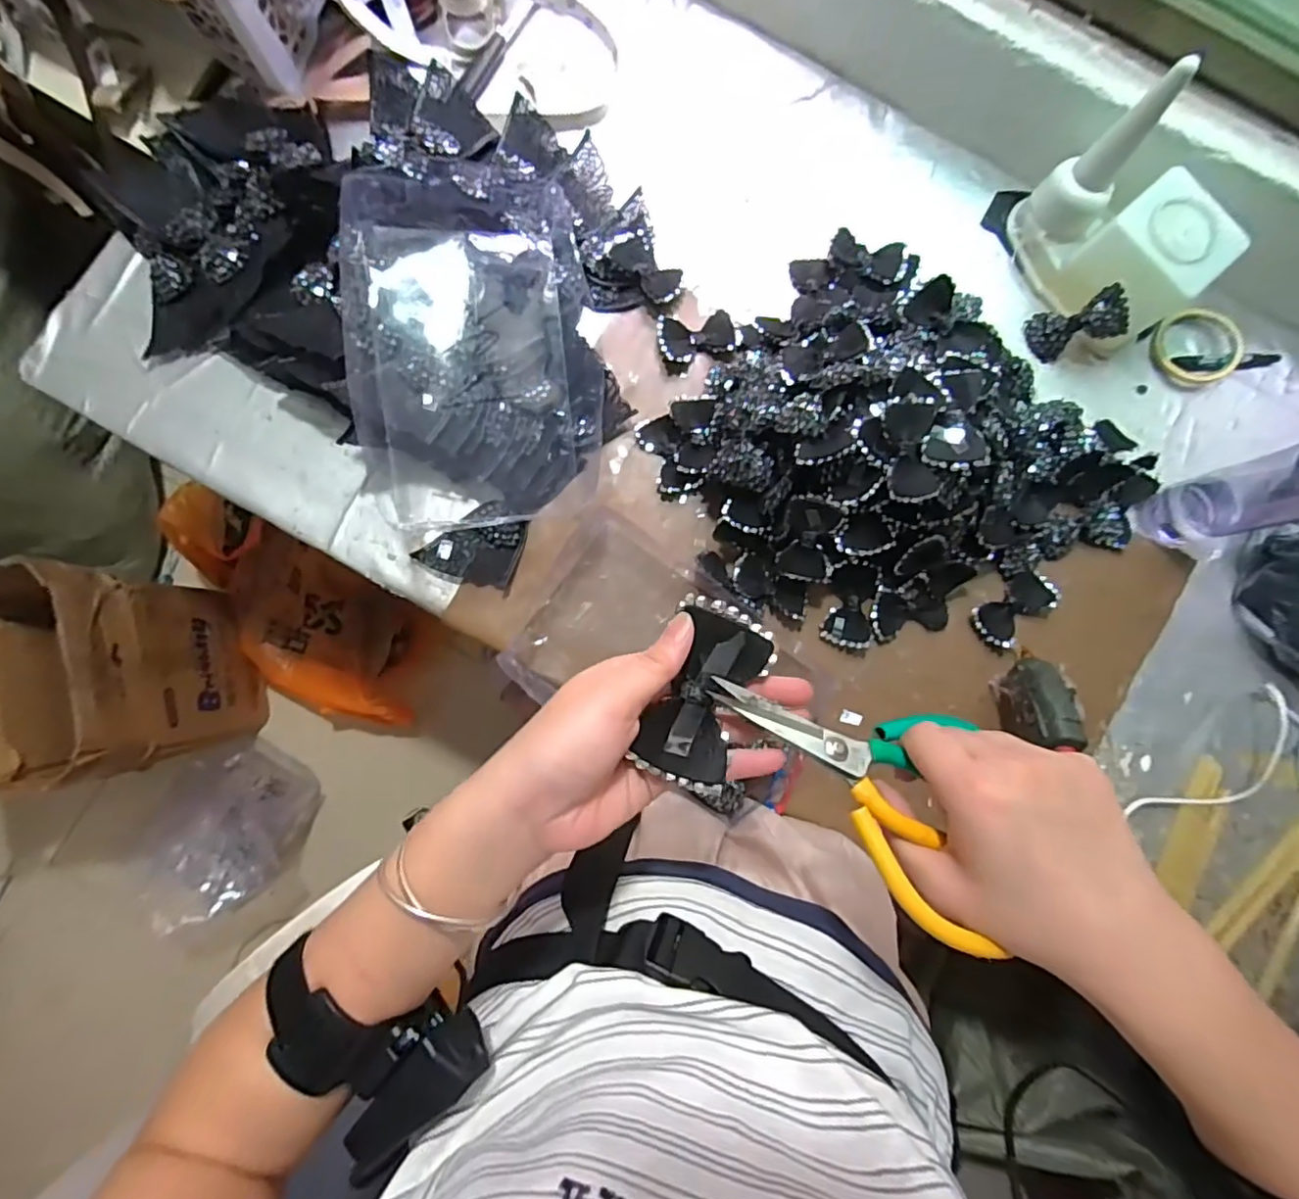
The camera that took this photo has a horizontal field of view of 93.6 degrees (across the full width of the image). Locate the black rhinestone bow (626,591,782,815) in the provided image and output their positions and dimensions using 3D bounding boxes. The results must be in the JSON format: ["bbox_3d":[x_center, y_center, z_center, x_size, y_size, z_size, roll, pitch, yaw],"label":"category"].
[{"bbox_3d":[0.029,0.049,0.304,0.053,0.012,0.095,18,76,-1],"label":"black rhinestone bow"}]

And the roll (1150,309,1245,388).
[{"bbox_3d":[0.647,-0.298,0.718,0.091,0.022,0.092,0,84,-3],"label":"roll"}]

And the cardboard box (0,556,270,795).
[{"bbox_3d":[-1.008,0.144,1.099,0.370,0.414,0.330,-11,85,-4],"label":"cardboard box"}]

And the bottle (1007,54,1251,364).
[{"bbox_3d":[0.508,-0.392,0.651,0.100,0.161,0.202,-32,86,-5],"label":"bottle"}]

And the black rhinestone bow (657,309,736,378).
[{"bbox_3d":[0.053,-0.292,0.692,0.084,0.029,0.058,-7,84,-3],"label":"black rhinestone bow"}]

